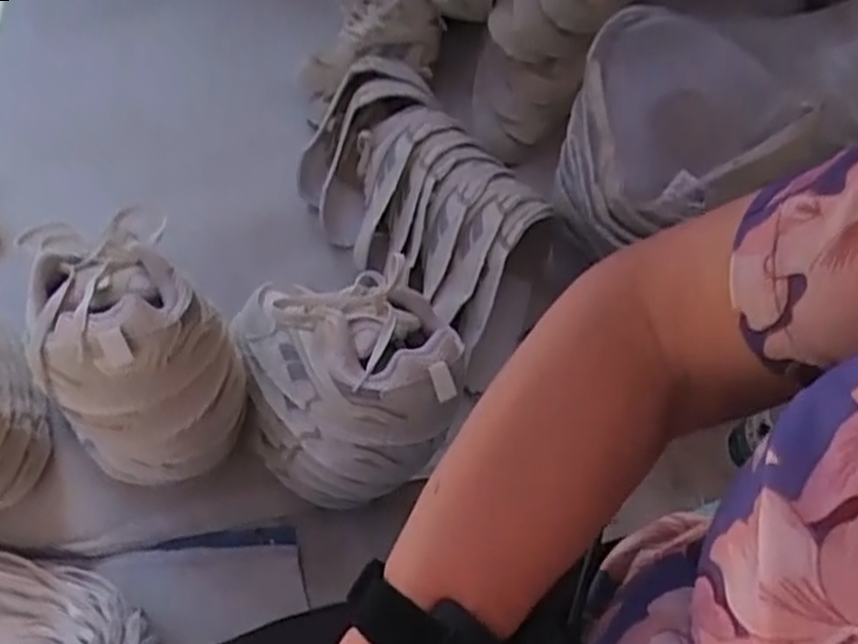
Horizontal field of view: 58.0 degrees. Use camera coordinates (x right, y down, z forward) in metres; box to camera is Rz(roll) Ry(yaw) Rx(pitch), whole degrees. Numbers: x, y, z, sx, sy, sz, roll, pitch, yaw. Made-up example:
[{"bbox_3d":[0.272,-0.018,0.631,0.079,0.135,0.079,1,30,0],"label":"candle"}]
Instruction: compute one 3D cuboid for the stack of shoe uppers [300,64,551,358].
[{"bbox_3d":[-0.012,-0.156,0.928,0.204,0.139,0.406,-26,67,-25],"label":"stack of shoe uppers"}]

